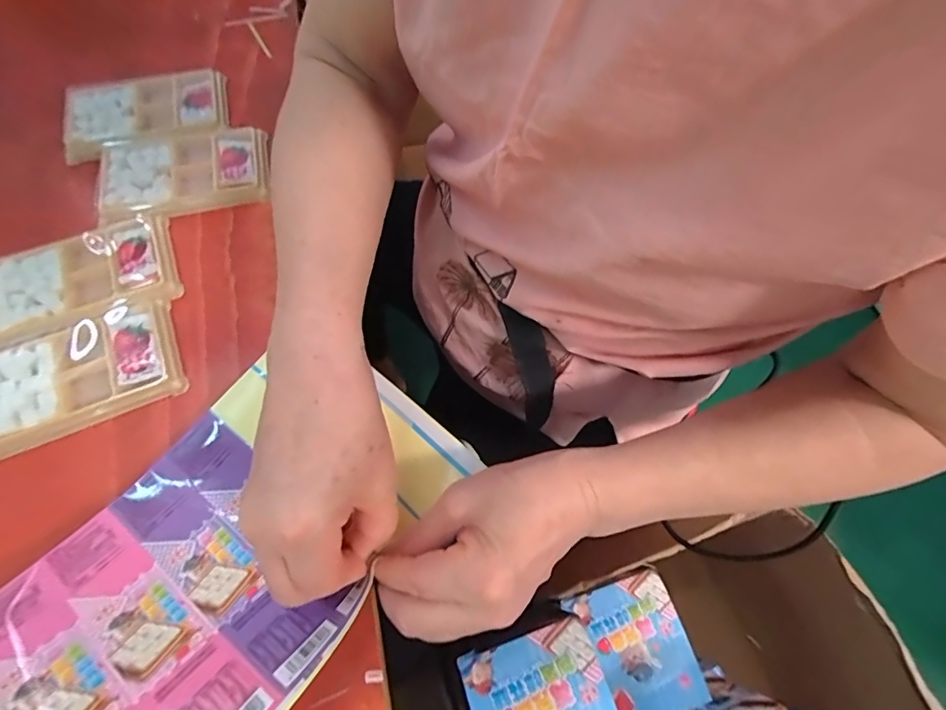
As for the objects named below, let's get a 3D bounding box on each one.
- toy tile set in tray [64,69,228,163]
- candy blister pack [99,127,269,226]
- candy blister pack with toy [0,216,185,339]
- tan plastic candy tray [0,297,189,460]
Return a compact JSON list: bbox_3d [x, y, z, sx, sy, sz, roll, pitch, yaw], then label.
[{"bbox_3d":[-0.295,-0.222,0.431,0.133,0.021,0.073,-10,67,-5],"label":"toy tile set in tray"},{"bbox_3d":[-0.242,-0.156,0.403,0.130,0.015,0.086,-16,68,-8],"label":"candy blister pack"},{"bbox_3d":[-0.298,-0.060,0.361,0.131,0.014,0.074,-18,68,-9],"label":"candy blister pack with toy"},{"bbox_3d":[-0.281,0.011,0.331,0.134,0.016,0.081,-22,69,-10],"label":"tan plastic candy tray"}]

